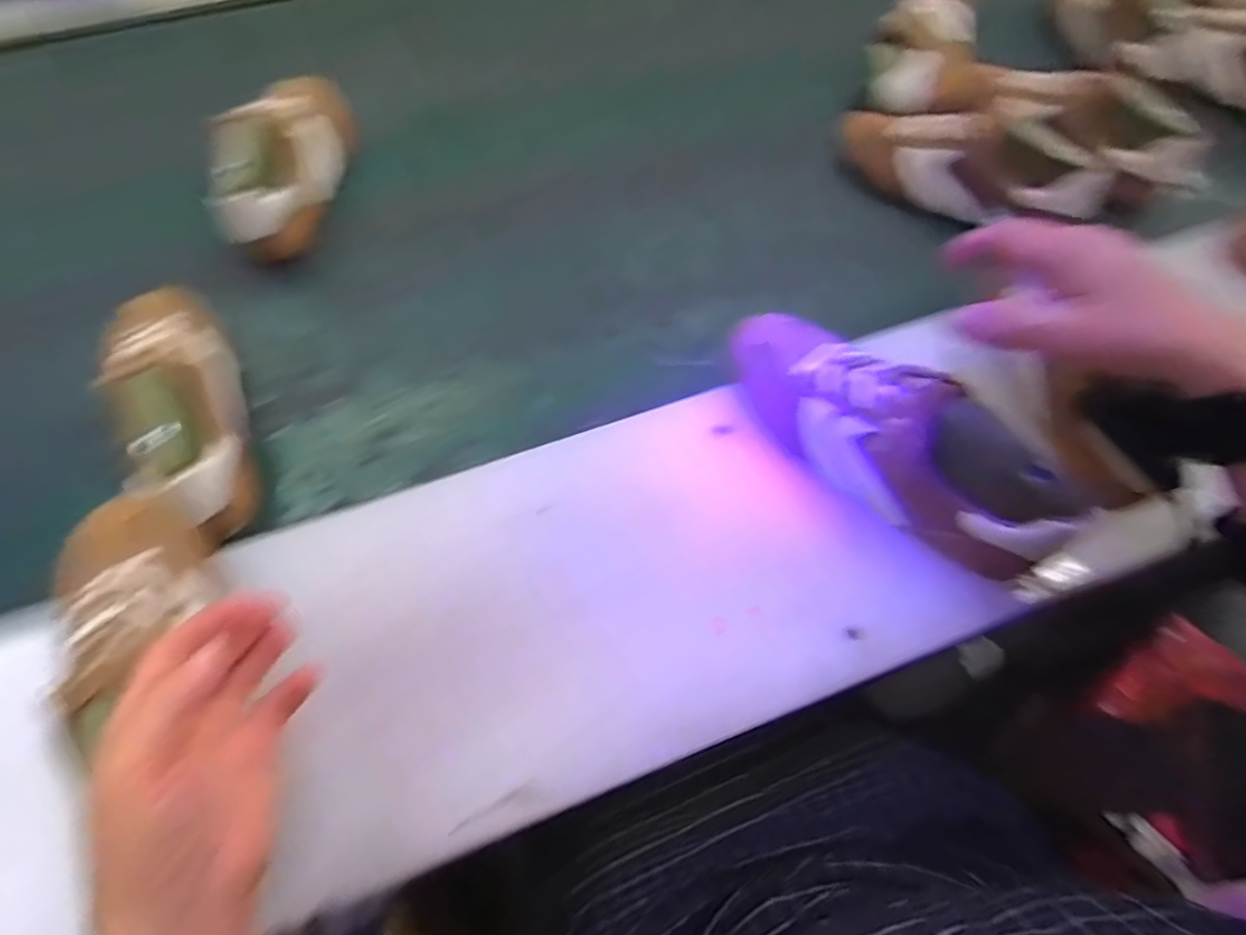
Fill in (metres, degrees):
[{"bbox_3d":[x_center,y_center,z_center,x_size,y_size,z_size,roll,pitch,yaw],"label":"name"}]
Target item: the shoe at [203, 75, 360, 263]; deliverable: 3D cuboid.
[{"bbox_3d":[-0.342,-0.326,0.684,0.078,0.102,0.245,-3,60,-1],"label":"shoe"}]

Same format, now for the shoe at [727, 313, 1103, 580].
[{"bbox_3d":[0.178,-0.028,0.460,0.071,0.087,0.252,-38,66,-19],"label":"shoe"}]

